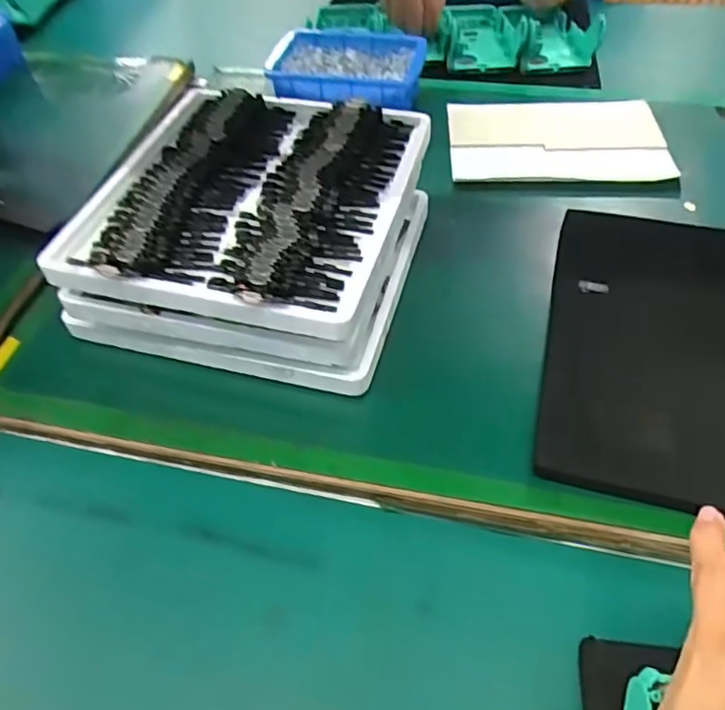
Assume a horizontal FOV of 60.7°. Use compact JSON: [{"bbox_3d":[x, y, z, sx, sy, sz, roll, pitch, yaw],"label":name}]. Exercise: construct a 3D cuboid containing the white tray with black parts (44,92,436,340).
[{"bbox_3d":[-0.072,-0.104,0.410,0.202,0.038,0.219,7,51,9],"label":"white tray with black parts"}]

